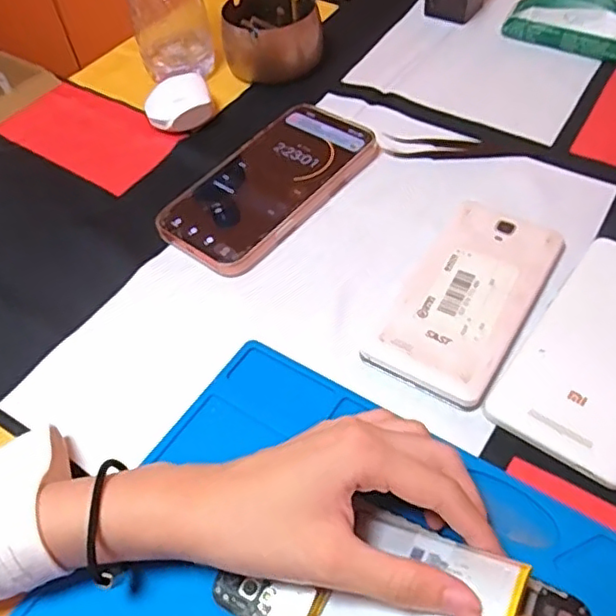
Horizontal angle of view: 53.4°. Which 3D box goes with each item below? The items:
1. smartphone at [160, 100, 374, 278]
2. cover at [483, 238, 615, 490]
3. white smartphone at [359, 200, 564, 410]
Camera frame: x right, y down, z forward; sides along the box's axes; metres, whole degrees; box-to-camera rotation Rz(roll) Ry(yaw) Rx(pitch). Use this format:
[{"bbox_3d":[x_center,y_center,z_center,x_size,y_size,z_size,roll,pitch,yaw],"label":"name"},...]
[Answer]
[{"bbox_3d":[-0.027,-0.089,0.442,0.081,0.015,0.166,30,61,26],"label":"smartphone"},{"bbox_3d":[0.166,0.022,0.337,0.077,0.009,0.150,30,60,26],"label":"cover"},{"bbox_3d":[0.098,-0.009,0.365,0.068,0.009,0.141,26,59,24],"label":"white smartphone"}]

